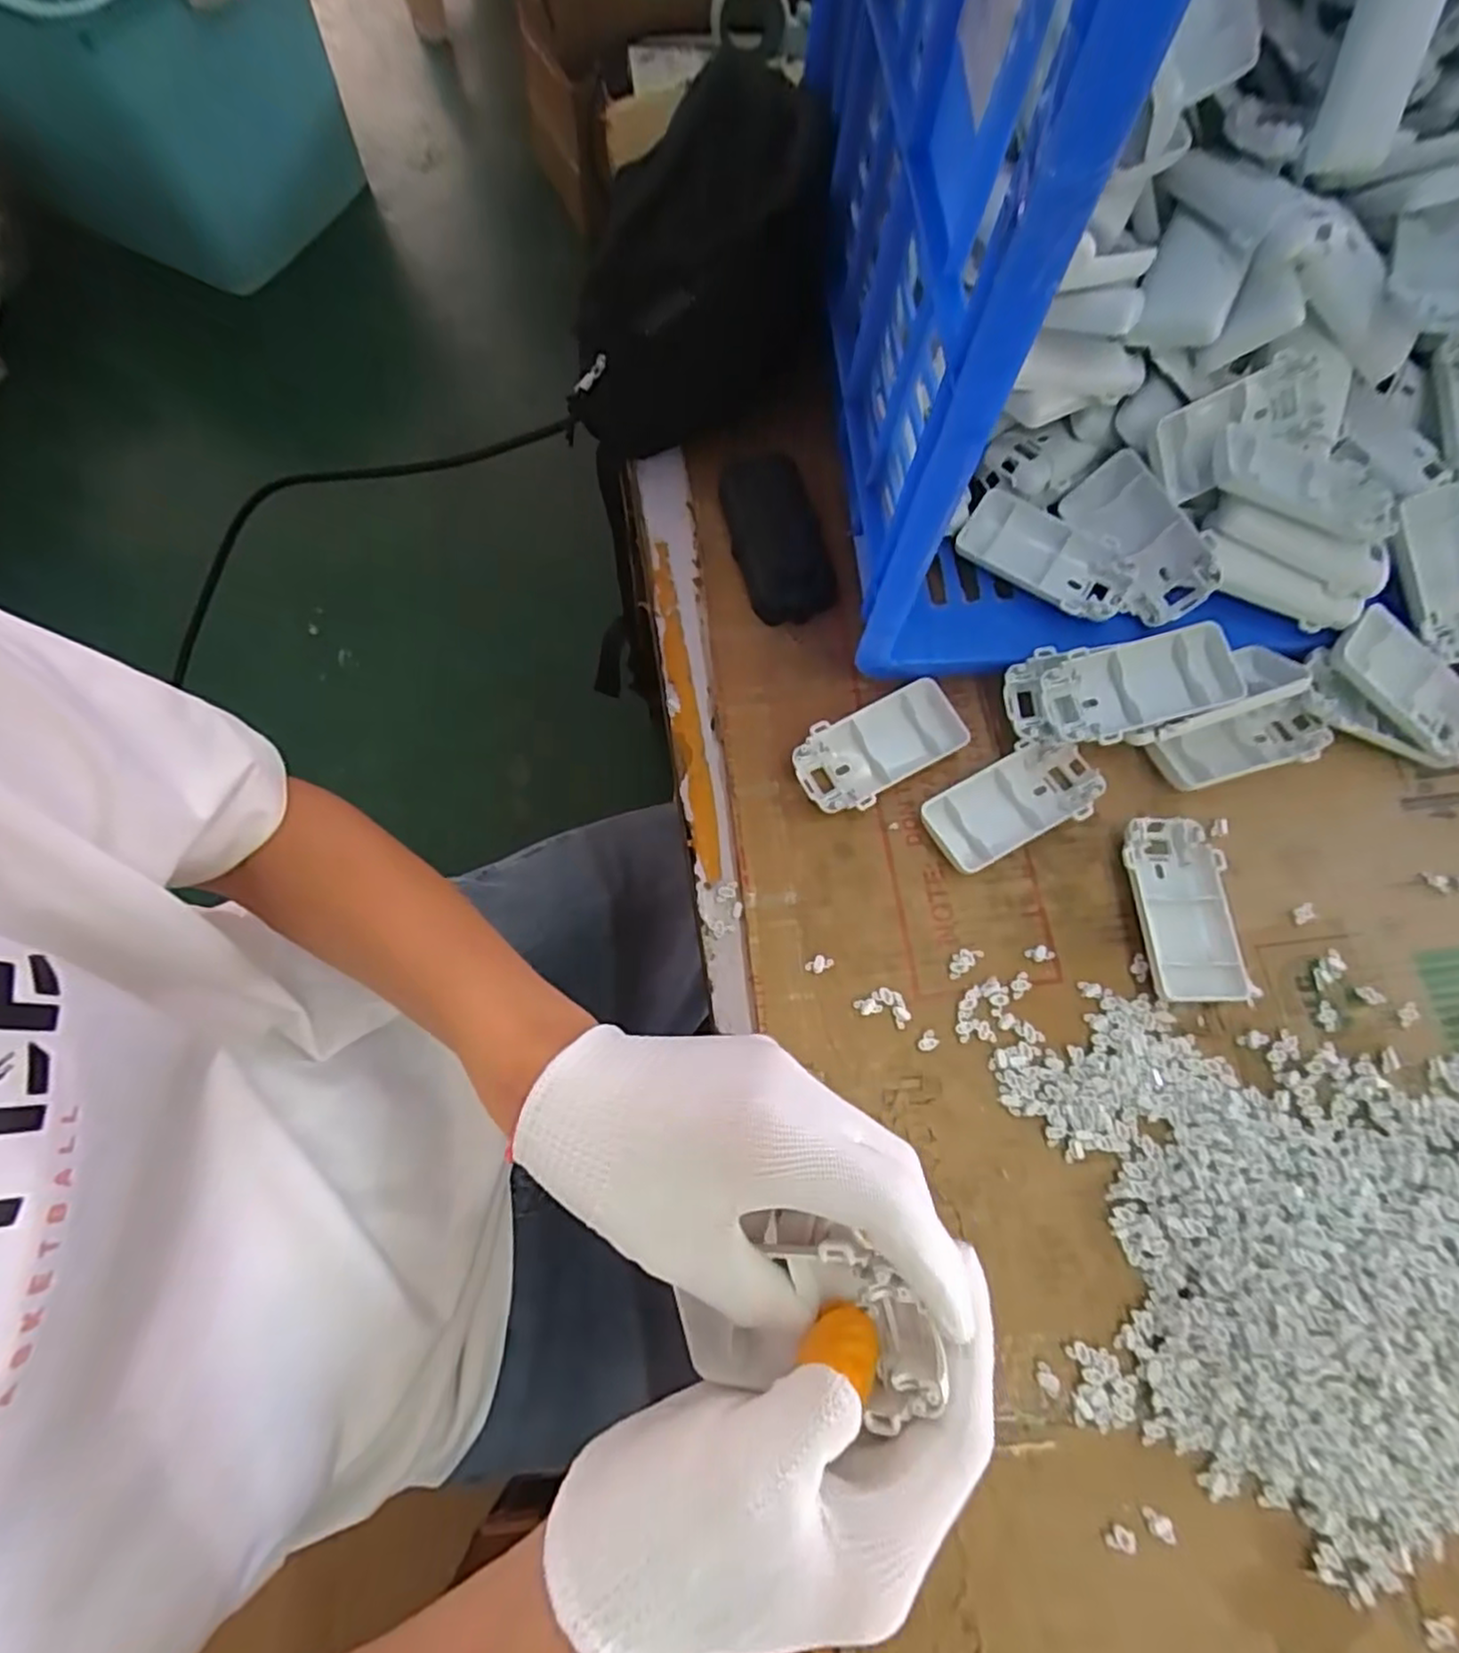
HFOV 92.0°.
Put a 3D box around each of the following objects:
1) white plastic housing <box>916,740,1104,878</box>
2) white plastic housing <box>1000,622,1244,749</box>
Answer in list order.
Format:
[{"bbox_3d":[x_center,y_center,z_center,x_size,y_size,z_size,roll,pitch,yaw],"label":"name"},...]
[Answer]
[{"bbox_3d":[0.155,-0.013,0.390,0.096,0.018,0.049,-23,73,-8],"label":"white plastic housing"},{"bbox_3d":[0.211,-0.074,0.380,0.113,0.022,0.054,-11,71,12],"label":"white plastic housing"}]

